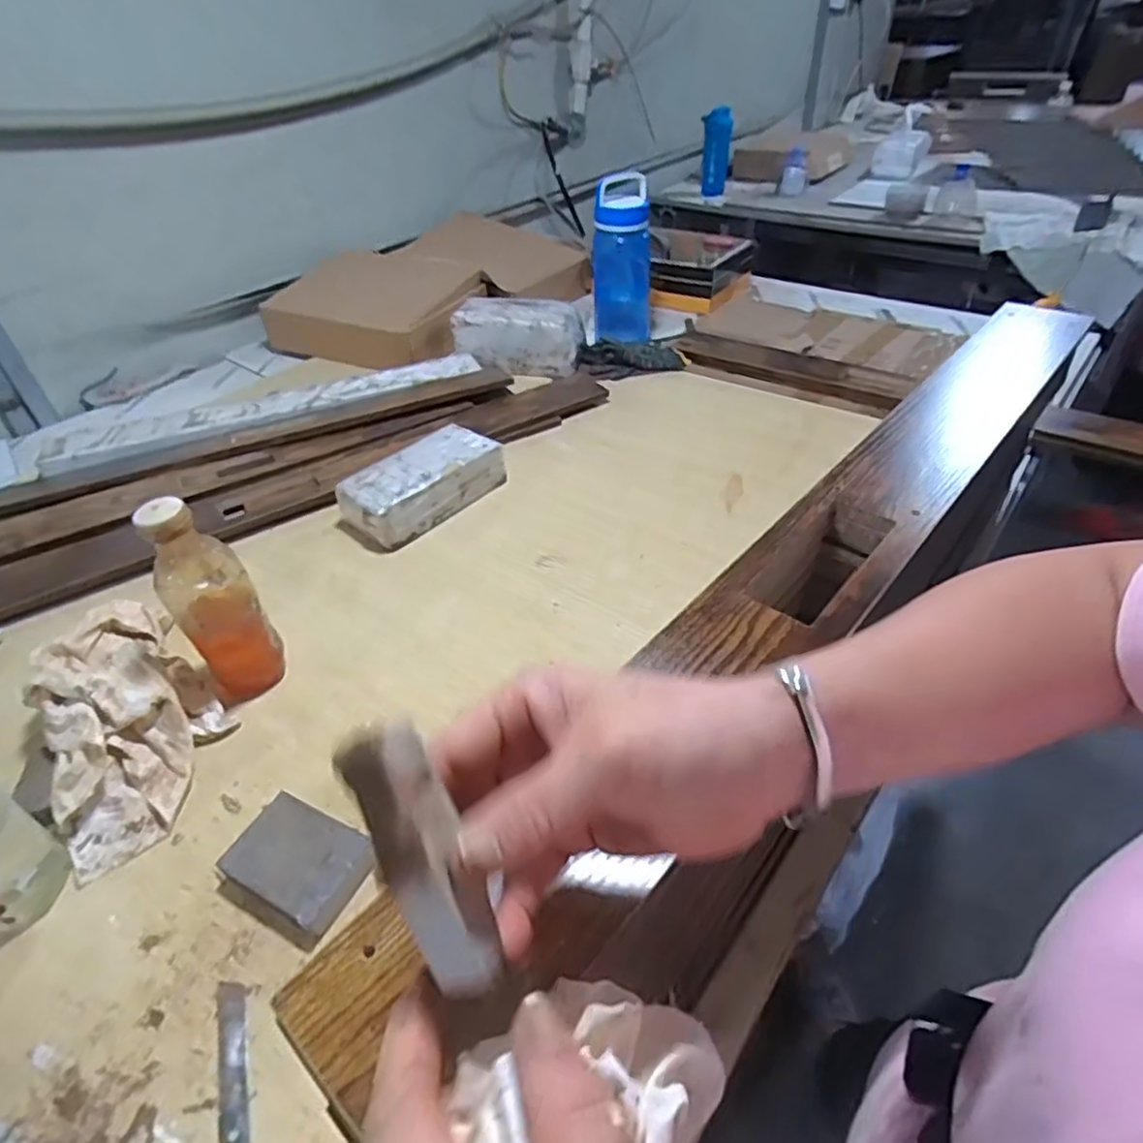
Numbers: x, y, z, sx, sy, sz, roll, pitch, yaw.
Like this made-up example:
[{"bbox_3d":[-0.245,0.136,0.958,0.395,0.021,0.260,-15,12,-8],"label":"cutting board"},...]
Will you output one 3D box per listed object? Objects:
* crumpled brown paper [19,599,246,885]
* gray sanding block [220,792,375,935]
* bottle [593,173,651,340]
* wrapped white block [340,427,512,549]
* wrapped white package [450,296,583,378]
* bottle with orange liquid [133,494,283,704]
[{"bbox_3d":[-0.394,0.128,0.585,0.134,0.085,0.208,-28,47,-25],"label":"crumpled brown paper"},{"bbox_3d":[-0.204,0.221,0.507,0.103,0.025,0.068,18,46,21],"label":"gray sanding block"},{"bbox_3d":[0.091,-0.555,1.181,0.101,0.260,0.085,2,42,5],"label":"bottle"},{"bbox_3d":[-0.190,-0.122,0.865,0.104,0.060,0.215,30,51,31],"label":"wrapped white block"},{"bbox_3d":[-0.093,-0.424,1.170,0.220,0.090,0.096,8,43,12],"label":"wrapped white package"},{"bbox_3d":[-0.324,0.029,0.605,0.072,0.197,0.062,-30,48,-27],"label":"bottle with orange liquid"}]

